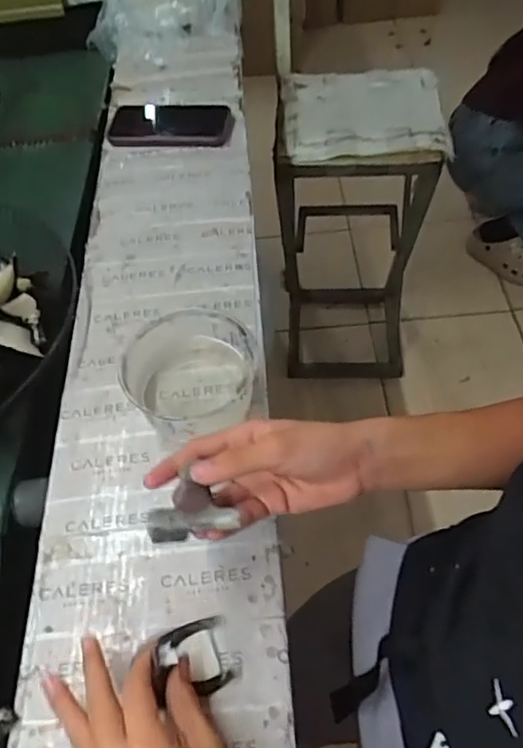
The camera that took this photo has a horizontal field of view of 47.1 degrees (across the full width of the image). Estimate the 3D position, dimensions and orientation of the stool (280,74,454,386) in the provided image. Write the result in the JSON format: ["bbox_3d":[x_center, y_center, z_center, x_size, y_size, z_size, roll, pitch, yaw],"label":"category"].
[{"bbox_3d":[0.206,-0.307,1.394,0.314,0.662,0.308,-1,54,4],"label":"stool"}]

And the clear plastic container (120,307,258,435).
[{"bbox_3d":[-0.062,0.007,0.535,0.110,0.063,0.116,-2,54,3],"label":"clear plastic container"}]

